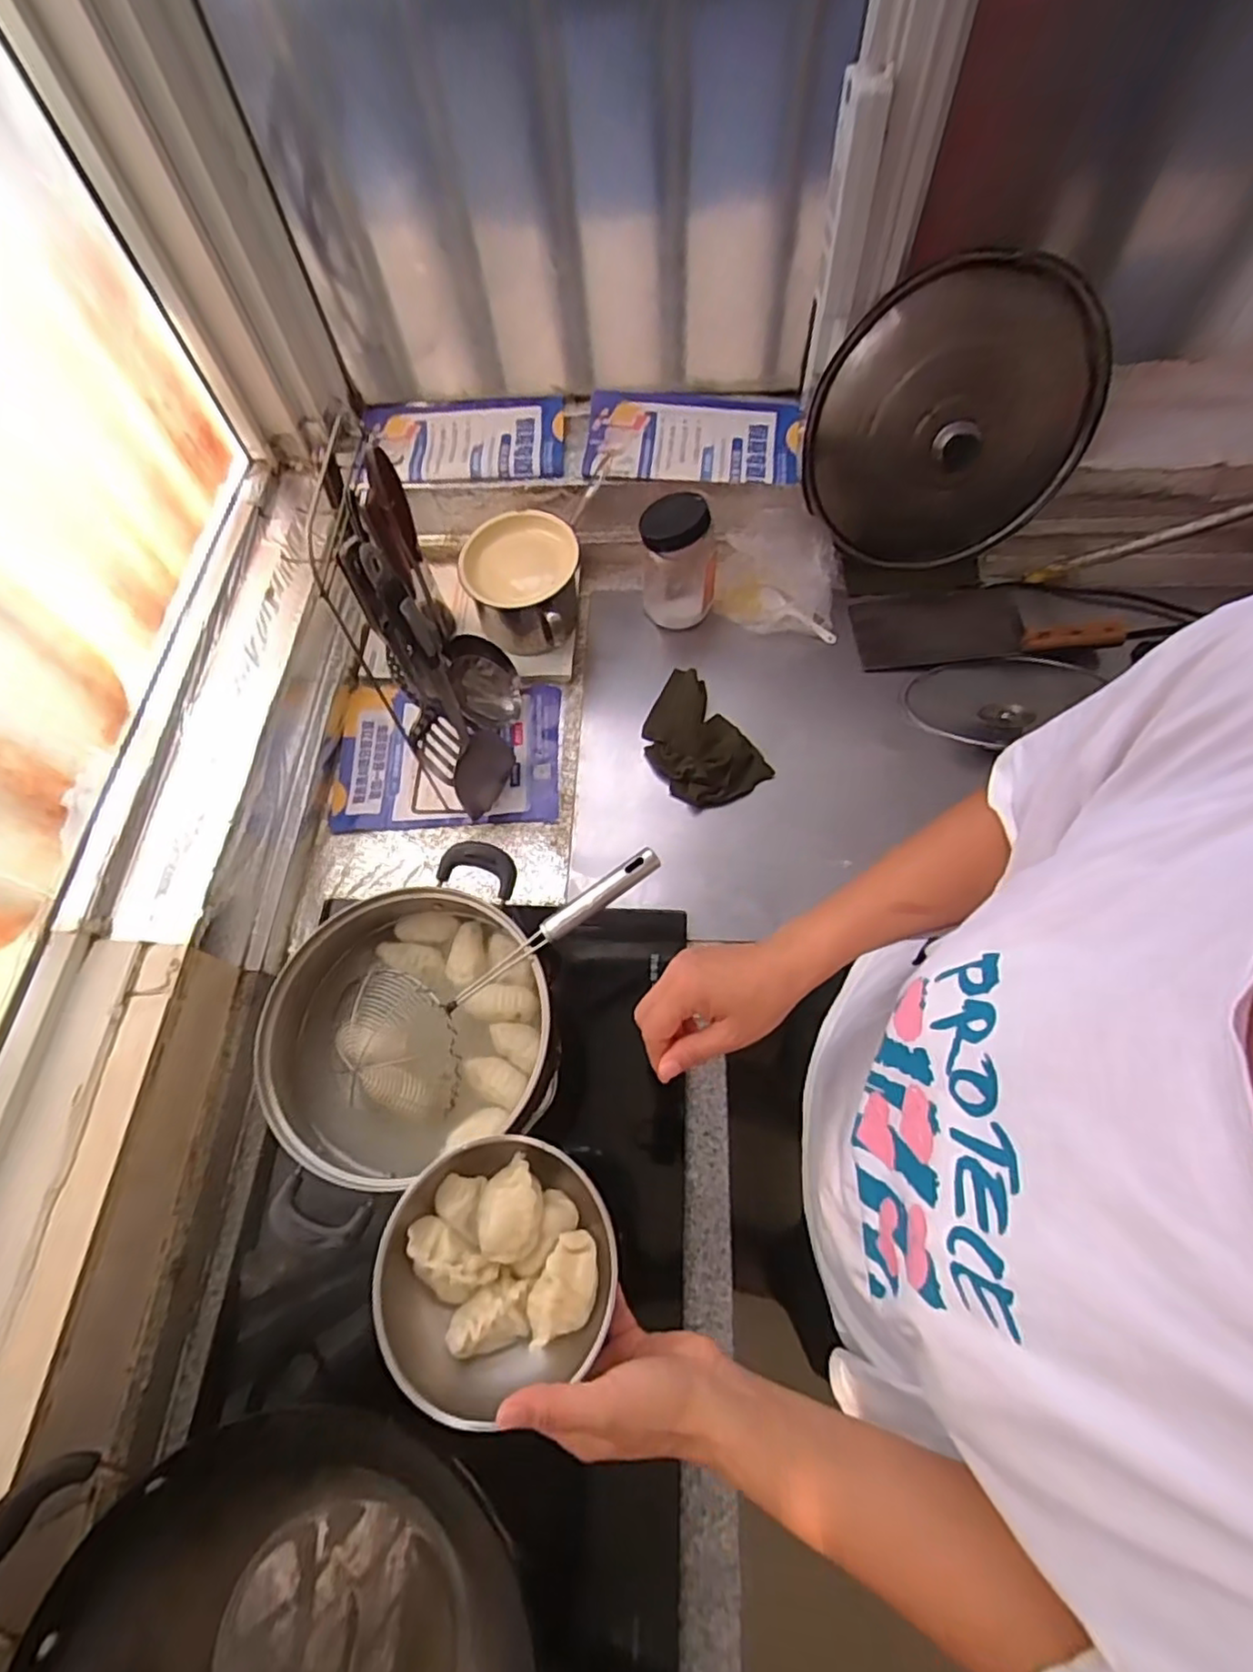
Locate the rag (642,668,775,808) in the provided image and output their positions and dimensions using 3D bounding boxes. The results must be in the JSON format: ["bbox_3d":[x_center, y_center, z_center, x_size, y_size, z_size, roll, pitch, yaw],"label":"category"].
[{"bbox_3d":[0.082,-0.125,0.833,0.121,0.032,0.197,-29,67,-10],"label":"rag"}]

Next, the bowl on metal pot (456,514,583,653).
[{"bbox_3d":[-0.137,-0.314,0.858,0.145,0.120,0.137,7,66,6],"label":"bowl on metal pot"}]

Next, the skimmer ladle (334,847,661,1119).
[{"bbox_3d":[-0.107,0.110,0.552,0.316,0.040,0.134,-37,67,9],"label":"skimmer ladle"}]

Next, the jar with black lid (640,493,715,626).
[{"bbox_3d":[0.068,-0.350,0.860,0.095,0.153,0.078,5,65,5],"label":"jar with black lid"}]

